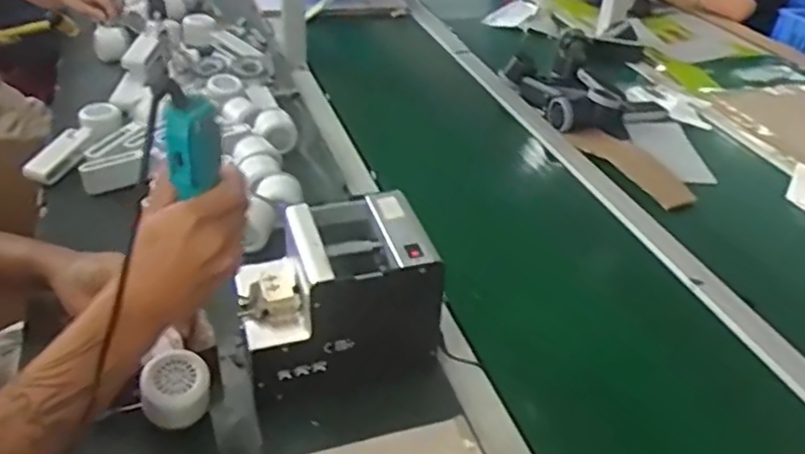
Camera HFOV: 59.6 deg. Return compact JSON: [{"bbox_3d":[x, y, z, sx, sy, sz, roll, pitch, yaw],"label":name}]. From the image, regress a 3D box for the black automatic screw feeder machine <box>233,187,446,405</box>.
[{"bbox_3d":[-0.068,0.069,0.694,0.181,0.148,0.125,-7,36,-17],"label":"black automatic screw feeder machine"}]

